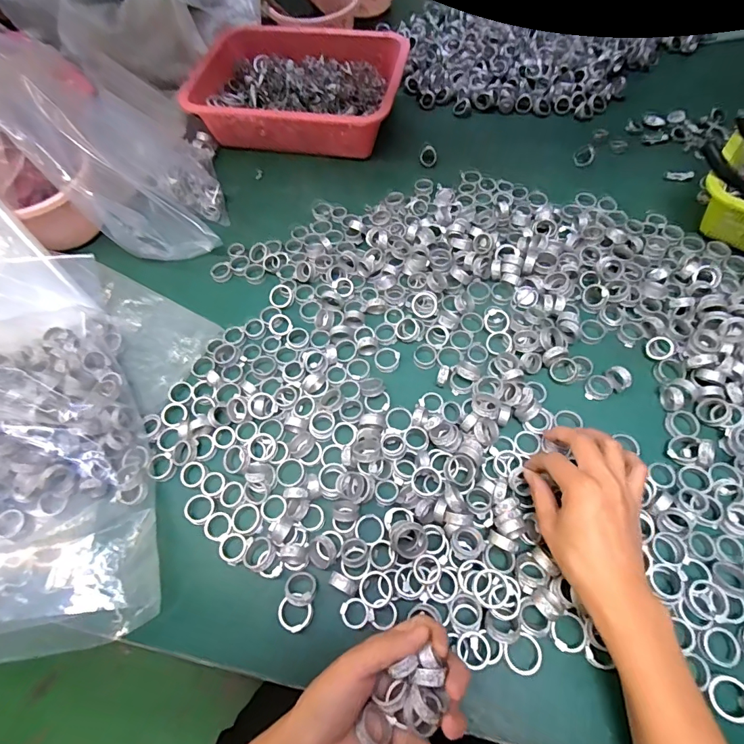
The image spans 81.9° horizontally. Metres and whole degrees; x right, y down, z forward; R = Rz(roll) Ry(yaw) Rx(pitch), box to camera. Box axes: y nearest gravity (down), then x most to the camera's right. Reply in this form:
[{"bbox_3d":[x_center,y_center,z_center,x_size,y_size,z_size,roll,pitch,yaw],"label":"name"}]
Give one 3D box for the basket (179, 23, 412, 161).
[{"bbox_3d":[-0.105,-0.444,0.667,0.302,0.076,0.247,3,63,5],"label":"basket"}]

